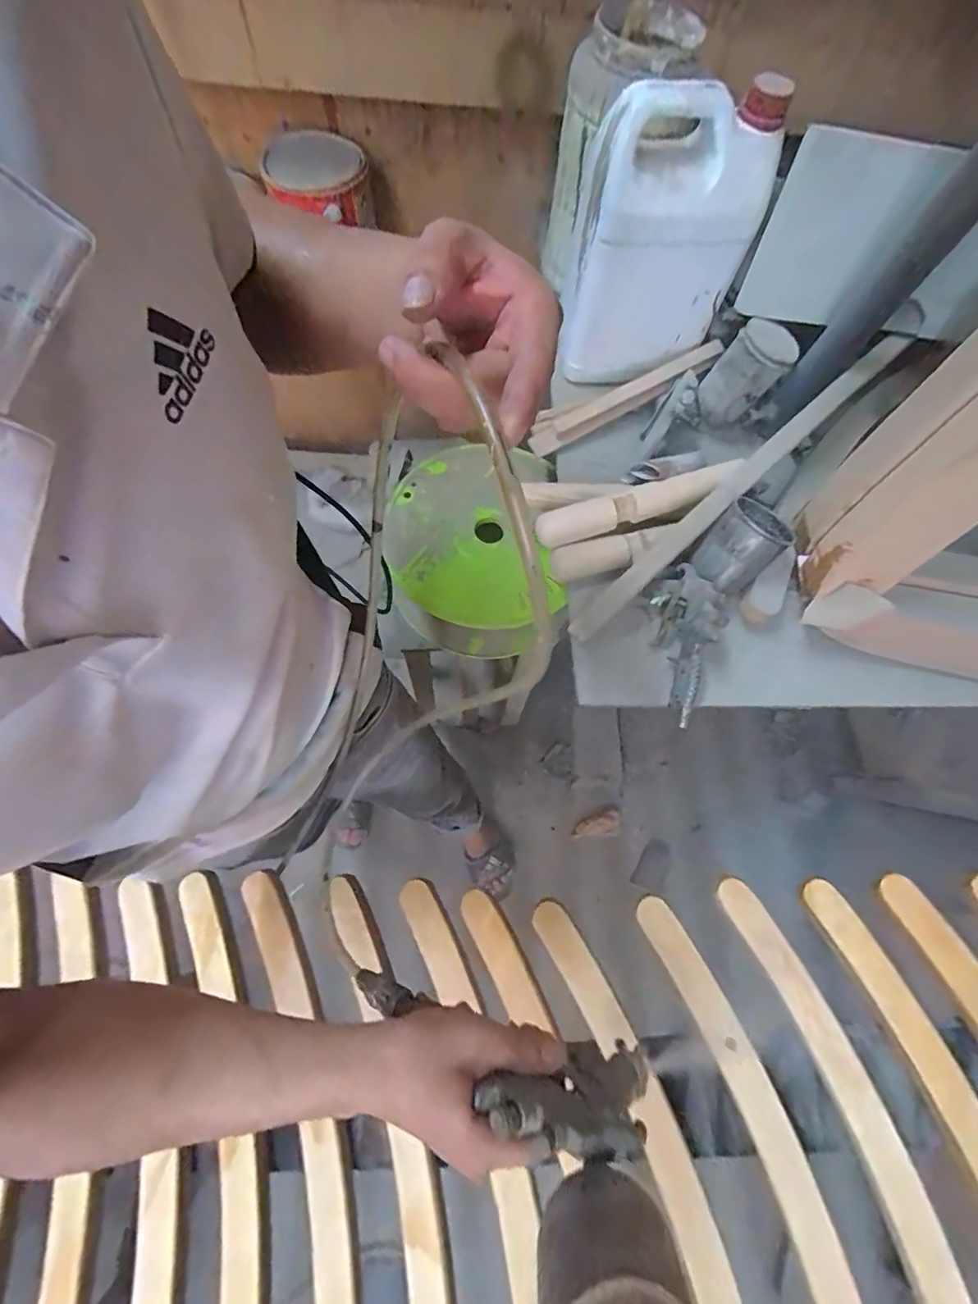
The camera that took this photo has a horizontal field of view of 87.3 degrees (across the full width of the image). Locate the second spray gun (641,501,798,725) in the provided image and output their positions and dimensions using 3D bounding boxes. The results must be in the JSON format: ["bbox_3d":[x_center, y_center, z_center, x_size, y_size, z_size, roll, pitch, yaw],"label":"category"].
[{"bbox_3d":[0.247,-0.056,0.608,0.105,0.090,0.265,27,96,8],"label":"second spray gun"}]

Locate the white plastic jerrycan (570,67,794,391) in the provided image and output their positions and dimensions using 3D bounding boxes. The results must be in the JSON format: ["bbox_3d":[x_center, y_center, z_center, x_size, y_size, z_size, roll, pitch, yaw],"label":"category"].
[{"bbox_3d":[0.221,-0.525,0.674,0.213,0.300,0.121,0,69,-3],"label":"white plastic jerrycan"}]

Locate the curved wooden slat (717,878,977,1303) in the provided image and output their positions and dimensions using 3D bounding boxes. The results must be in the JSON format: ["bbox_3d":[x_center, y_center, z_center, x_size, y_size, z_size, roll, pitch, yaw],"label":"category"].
[{"bbox_3d":[0.362,0.624,0.431,0.148,0.045,0.803,-4,69,-4],"label":"curved wooden slat"}]

